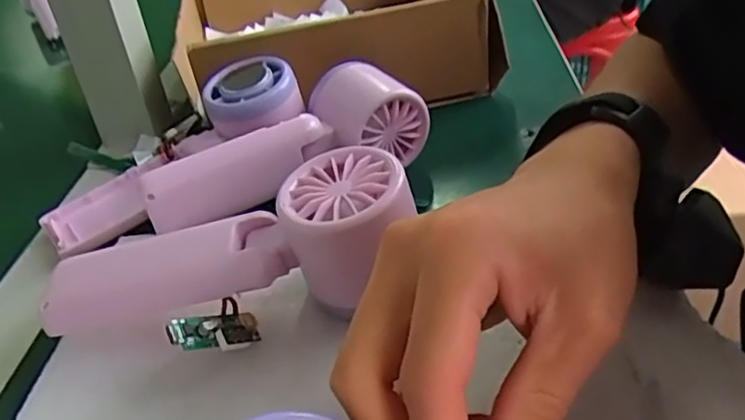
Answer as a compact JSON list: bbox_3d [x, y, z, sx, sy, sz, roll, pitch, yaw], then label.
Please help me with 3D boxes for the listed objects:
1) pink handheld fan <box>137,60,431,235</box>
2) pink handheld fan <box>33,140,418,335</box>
[{"bbox_3d":[-0.050,-0.040,0.369,0.162,0.047,0.046,-19,37,-16],"label":"pink handheld fan"},{"bbox_3d":[-0.058,0.022,0.283,0.164,0.047,0.055,-18,33,11],"label":"pink handheld fan"}]

